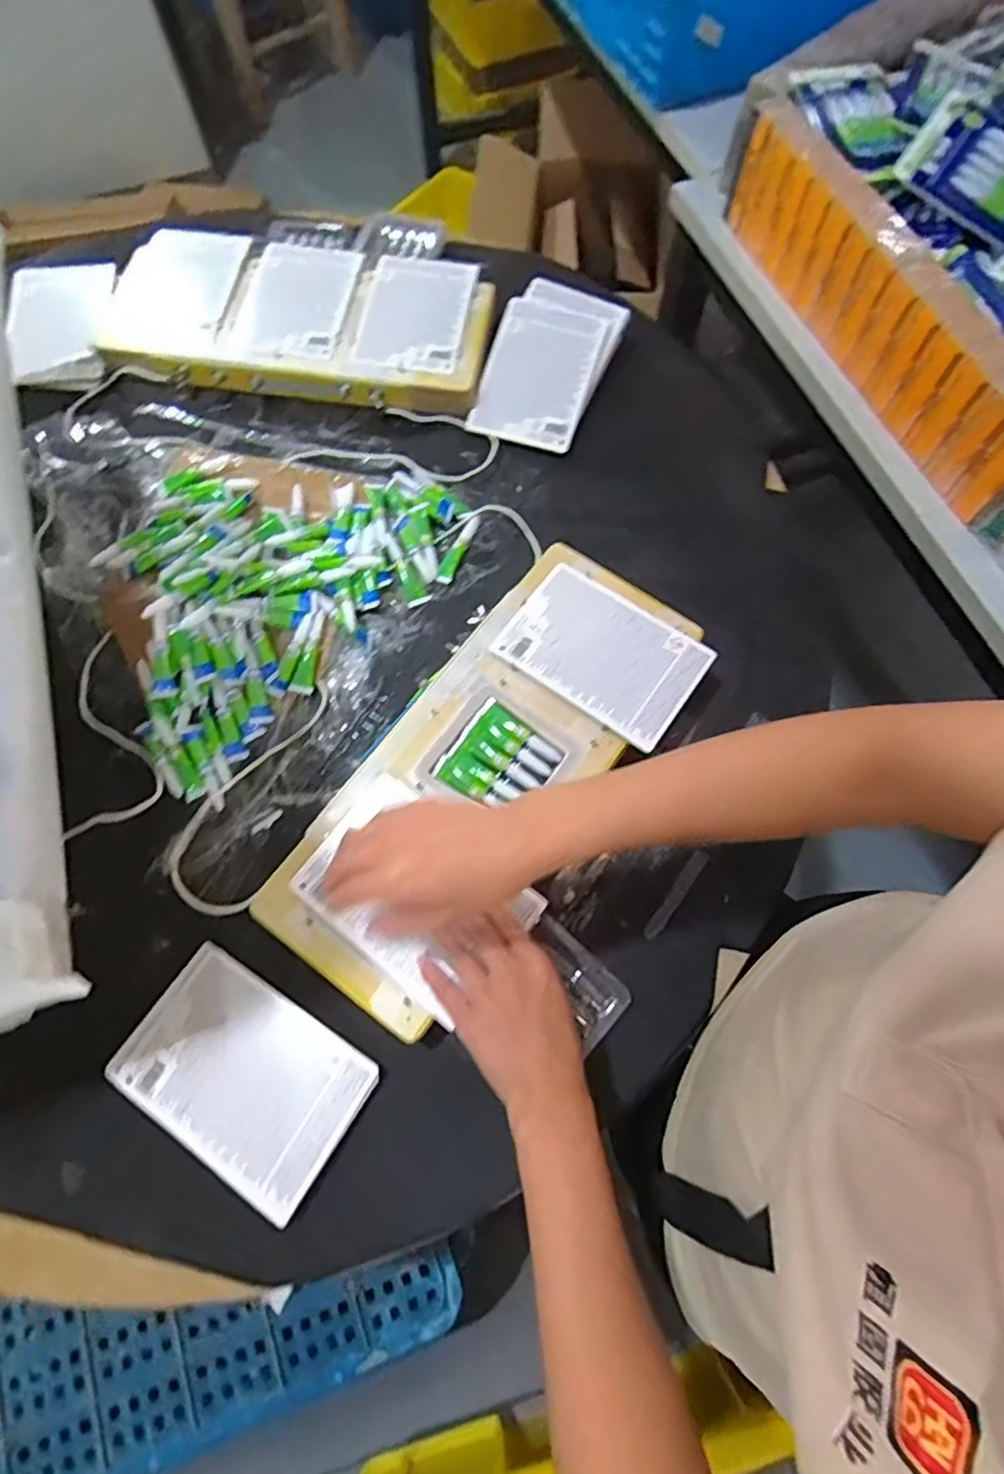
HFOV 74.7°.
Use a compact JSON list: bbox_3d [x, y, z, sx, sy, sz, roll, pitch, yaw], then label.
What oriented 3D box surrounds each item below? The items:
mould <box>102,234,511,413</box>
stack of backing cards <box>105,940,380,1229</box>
[{"bbox_3d":[-0.228,-0.475,0.739,0.433,0.044,0.206,8,69,3],"label":"mould"},{"bbox_3d":[-0.197,0.255,0.499,0.179,0.011,0.118,31,72,11],"label":"stack of backing cards"}]

